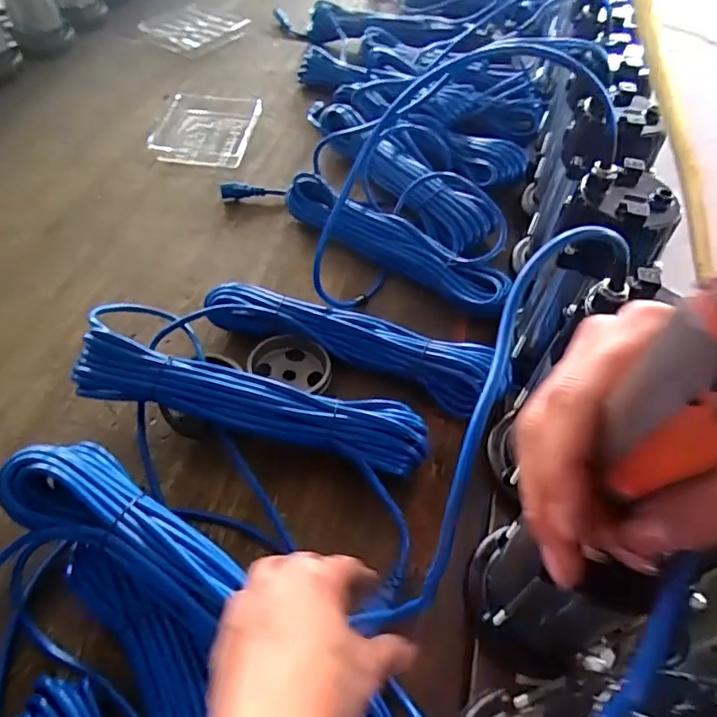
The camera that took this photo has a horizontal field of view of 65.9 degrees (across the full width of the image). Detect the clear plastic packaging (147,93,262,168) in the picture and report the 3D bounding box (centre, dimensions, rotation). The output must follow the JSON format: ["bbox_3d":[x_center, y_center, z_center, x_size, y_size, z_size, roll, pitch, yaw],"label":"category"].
[{"bbox_3d":[-0.243,-0.379,0.903,0.161,0.035,0.177,6,51,1],"label":"clear plastic packaging"}]

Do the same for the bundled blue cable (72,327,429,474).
[{"bbox_3d":[-0.100,0.040,0.524,0.336,0.040,0.062,14,52,-1],"label":"bundled blue cable"}]

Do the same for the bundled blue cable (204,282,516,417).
[{"bbox_3d":[-0.003,-0.019,0.612,0.340,0.049,0.068,16,52,10],"label":"bundled blue cable"}]

